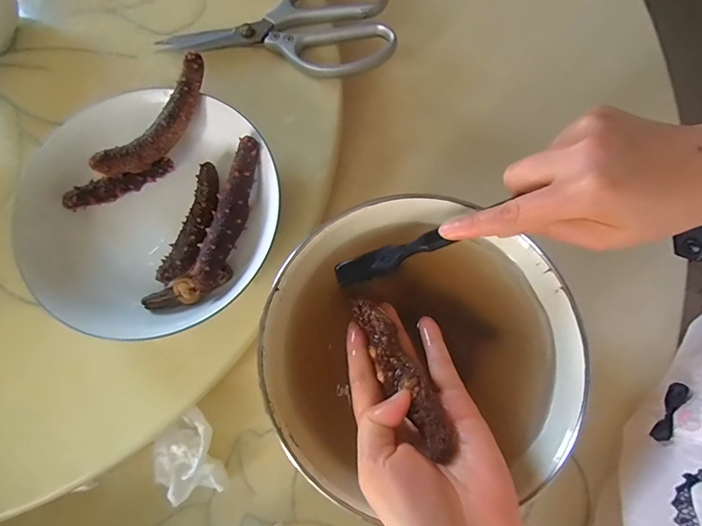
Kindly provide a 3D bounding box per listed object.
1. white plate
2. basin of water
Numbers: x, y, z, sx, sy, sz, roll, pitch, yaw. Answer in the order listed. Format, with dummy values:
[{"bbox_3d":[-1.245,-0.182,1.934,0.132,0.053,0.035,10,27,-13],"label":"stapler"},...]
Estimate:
[{"bbox_3d":[-0.144,-0.037,0.300,0.178,0.041,0.178,0,77,1],"label":"white plate"},{"bbox_3d":[0.044,0.055,0.291,0.204,0.079,0.184,-4,77,0],"label":"basin of water"}]

